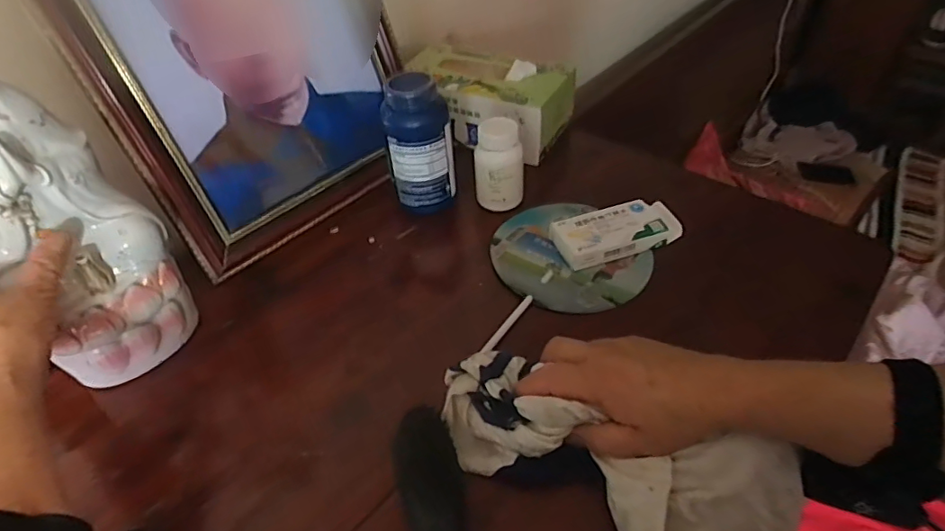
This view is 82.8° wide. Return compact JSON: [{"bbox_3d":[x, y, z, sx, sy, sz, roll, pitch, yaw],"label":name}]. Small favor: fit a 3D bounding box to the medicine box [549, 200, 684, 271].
[{"bbox_3d":[0.154,-0.035,0.573,0.129,0.025,0.060,-16,46,-13],"label":"medicine box"}]

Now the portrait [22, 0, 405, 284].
[{"bbox_3d":[-0.212,-0.212,0.542,0.314,0.361,0.044,-38,36,-29],"label":"portrait"}]

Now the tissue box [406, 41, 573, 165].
[{"bbox_3d":[0.015,-0.227,0.723,0.219,0.085,0.121,19,49,21],"label":"tissue box"}]

